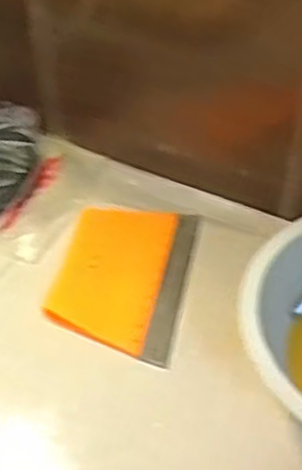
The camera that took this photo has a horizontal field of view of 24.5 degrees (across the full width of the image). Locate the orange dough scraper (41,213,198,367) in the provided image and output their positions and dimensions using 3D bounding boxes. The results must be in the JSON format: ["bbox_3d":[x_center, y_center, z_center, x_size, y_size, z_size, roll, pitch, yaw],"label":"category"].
[{"bbox_3d":[-0.026,0.039,0.704,0.125,0.011,0.180,14,50,3],"label":"orange dough scraper"}]

